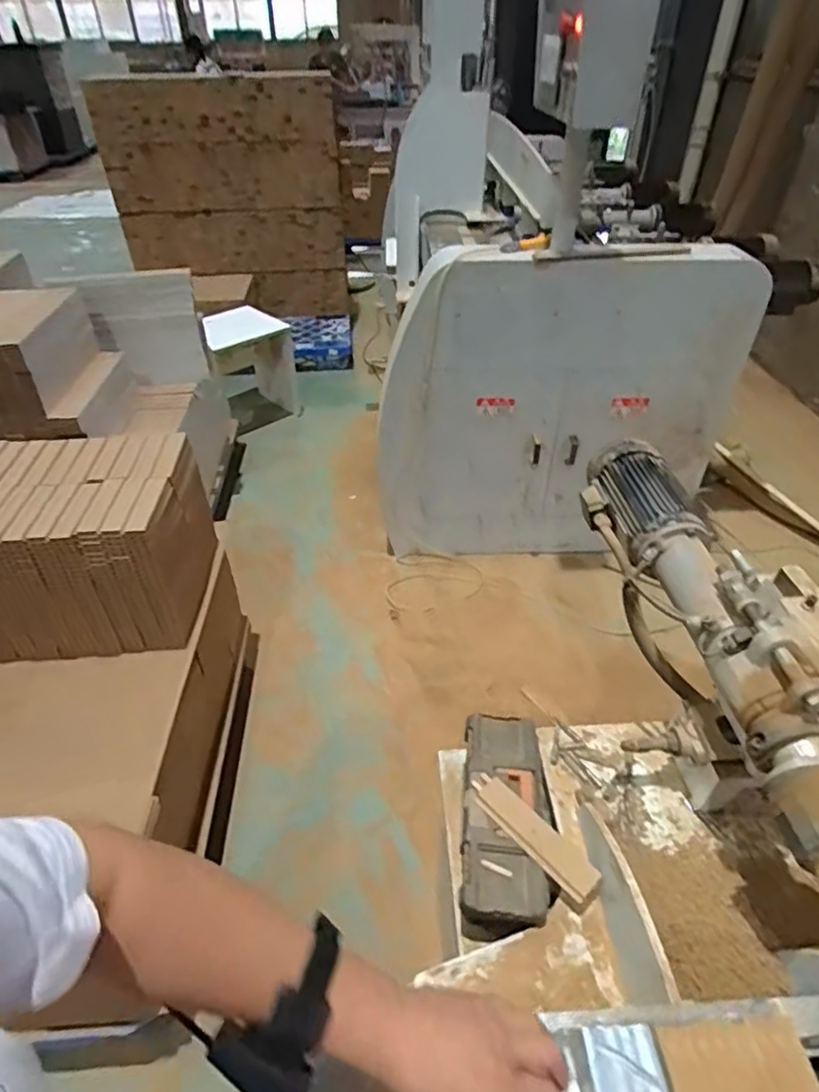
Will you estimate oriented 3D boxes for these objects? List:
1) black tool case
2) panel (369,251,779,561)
[{"bbox_3d":[0.135,0.379,0.849,0.132,0.075,0.281,4,41,5],"label":"black tool case"},{"bbox_3d":[0.417,-0.369,1.875,1.014,0.976,0.156,-1,40,-1],"label":"panel"}]

